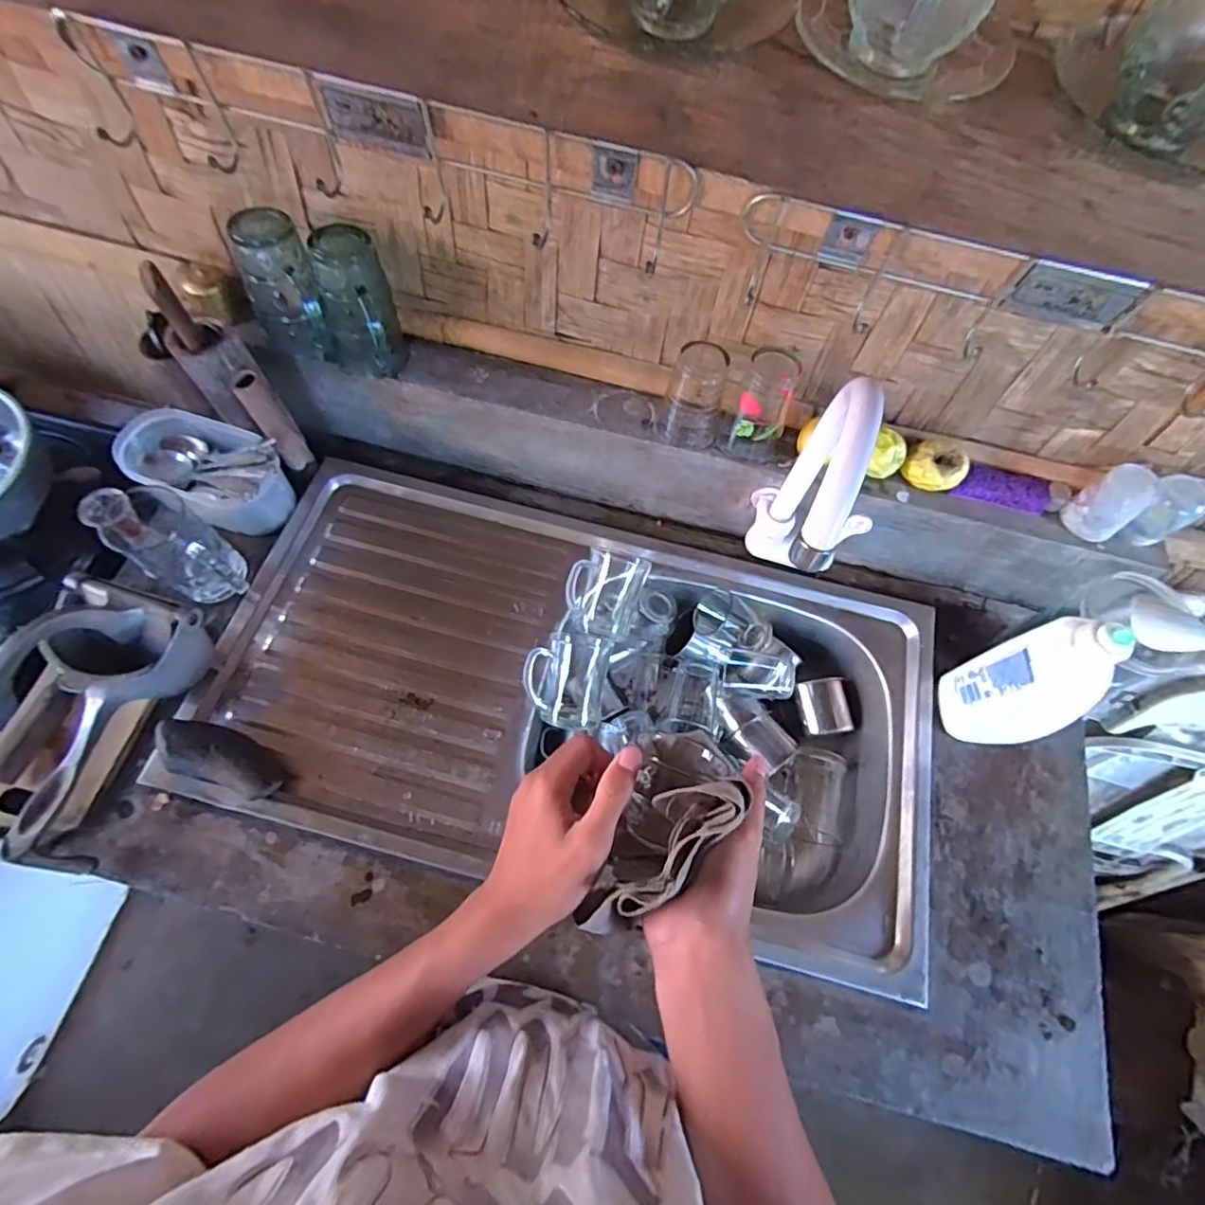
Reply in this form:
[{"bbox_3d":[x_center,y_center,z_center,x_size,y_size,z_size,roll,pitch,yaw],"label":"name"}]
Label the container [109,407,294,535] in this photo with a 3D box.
[{"bbox_3d":[-0.442,-0.149,0.660,0.181,0.075,0.110,32,67,11],"label":"container"}]

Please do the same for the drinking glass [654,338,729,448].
[{"bbox_3d":[0.095,-0.213,0.605,0.062,0.094,0.056,21,68,5],"label":"drinking glass"}]

